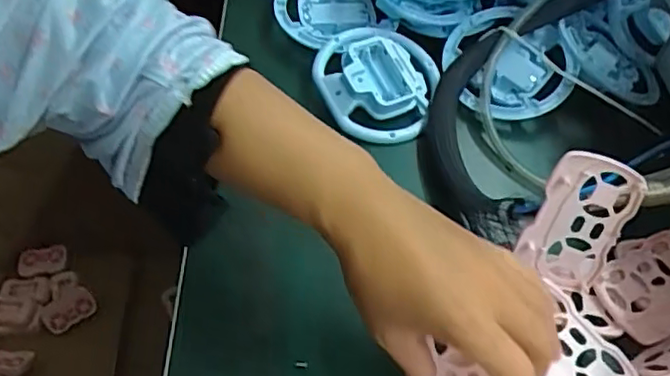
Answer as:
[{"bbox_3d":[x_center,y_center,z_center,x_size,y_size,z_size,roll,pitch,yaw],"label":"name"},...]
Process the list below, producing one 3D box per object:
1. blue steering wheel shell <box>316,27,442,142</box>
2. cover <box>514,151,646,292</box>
[{"bbox_3d":[0.035,-0.086,0.499,0.100,0.033,0.099,2,53,-3],"label":"blue steering wheel shell"},{"bbox_3d":[0.150,0.021,0.388,0.054,0.084,0.008,22,21,-3],"label":"cover"}]

